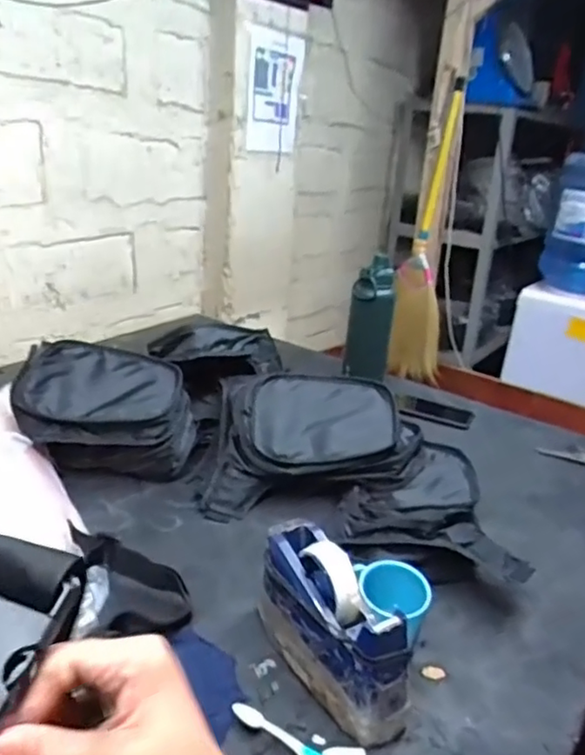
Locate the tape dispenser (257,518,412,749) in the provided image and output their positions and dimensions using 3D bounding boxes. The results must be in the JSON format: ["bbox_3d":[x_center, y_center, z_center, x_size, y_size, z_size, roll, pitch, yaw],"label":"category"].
[{"bbox_3d":[0.038,0.248,0.628,0.066,0.116,0.206,-9,26,-33],"label":"tape dispenser"}]

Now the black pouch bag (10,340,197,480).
[{"bbox_3d":[-0.288,0.055,0.969,0.258,0.166,0.153,4,21,-2],"label":"black pouch bag"}]

